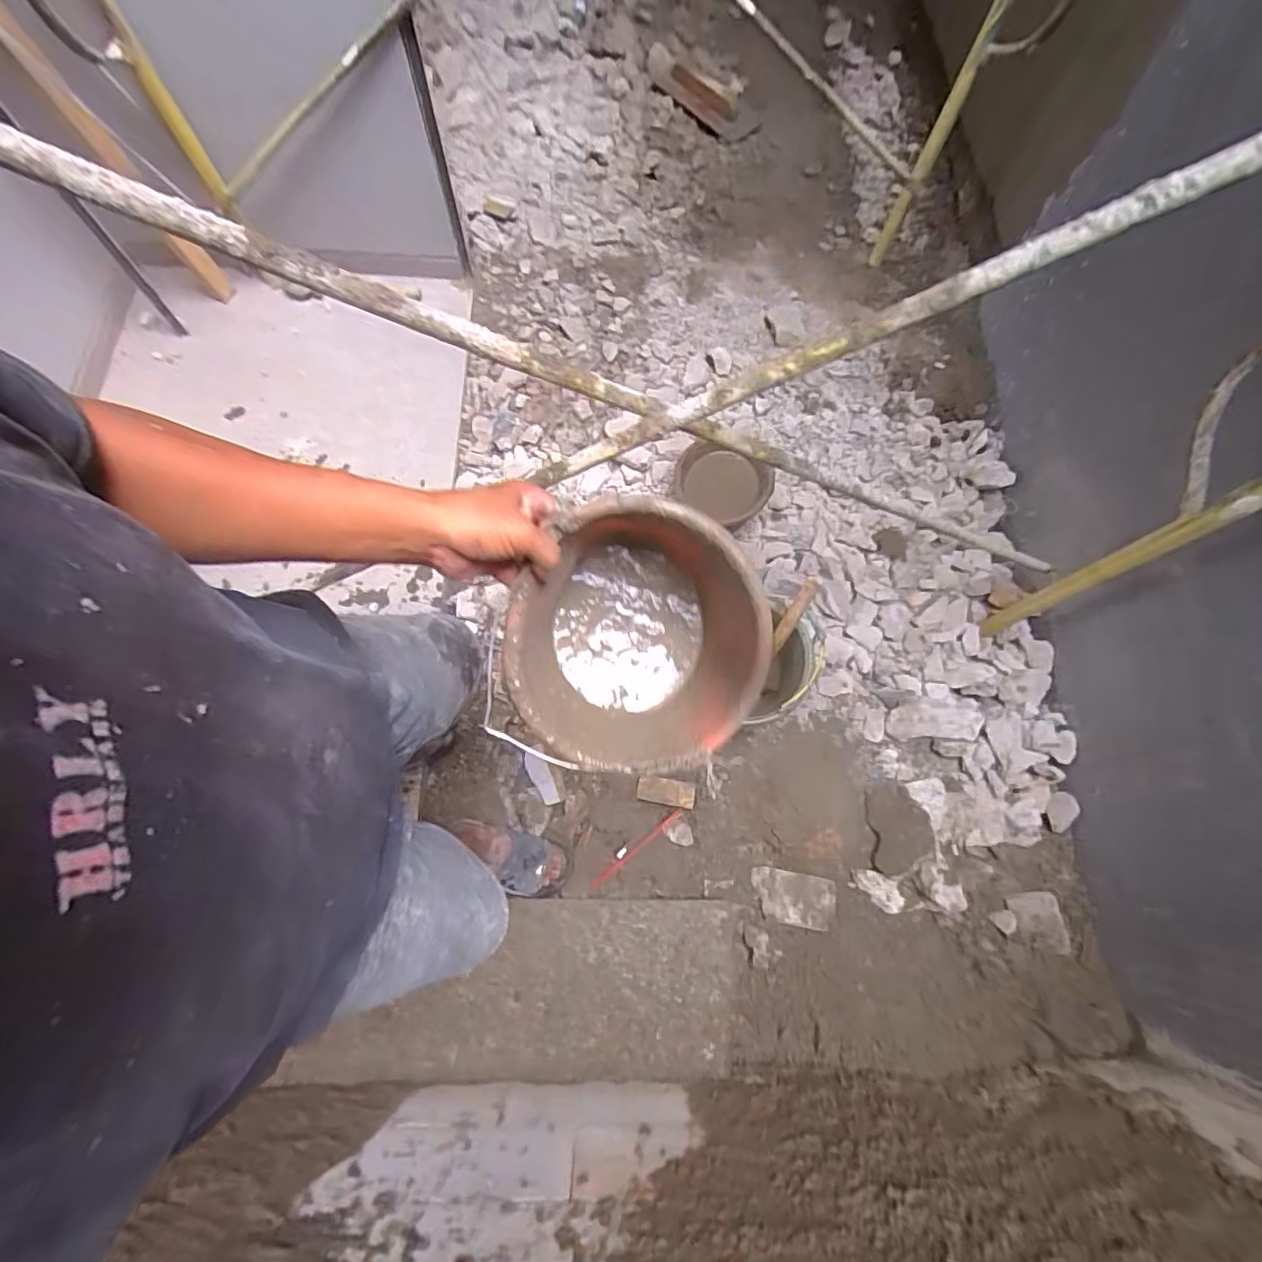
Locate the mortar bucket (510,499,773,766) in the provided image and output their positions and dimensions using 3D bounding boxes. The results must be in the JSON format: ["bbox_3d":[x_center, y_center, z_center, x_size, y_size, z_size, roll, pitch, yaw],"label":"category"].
[{"bbox_3d":[0.002,-0.003,0.605,0.235,0.210,0.245,10,100,-7],"label":"mortar bucket"}]

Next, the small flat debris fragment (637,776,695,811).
[{"bbox_3d":[0.081,0.372,1.357,0.131,0.010,0.058,8,90,9],"label":"small flat debris fragment"}]

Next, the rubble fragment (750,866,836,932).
[{"bbox_3d":[0.346,0.571,1.256,0.175,0.051,0.104,10,72,1],"label":"rubble fragment"}]

